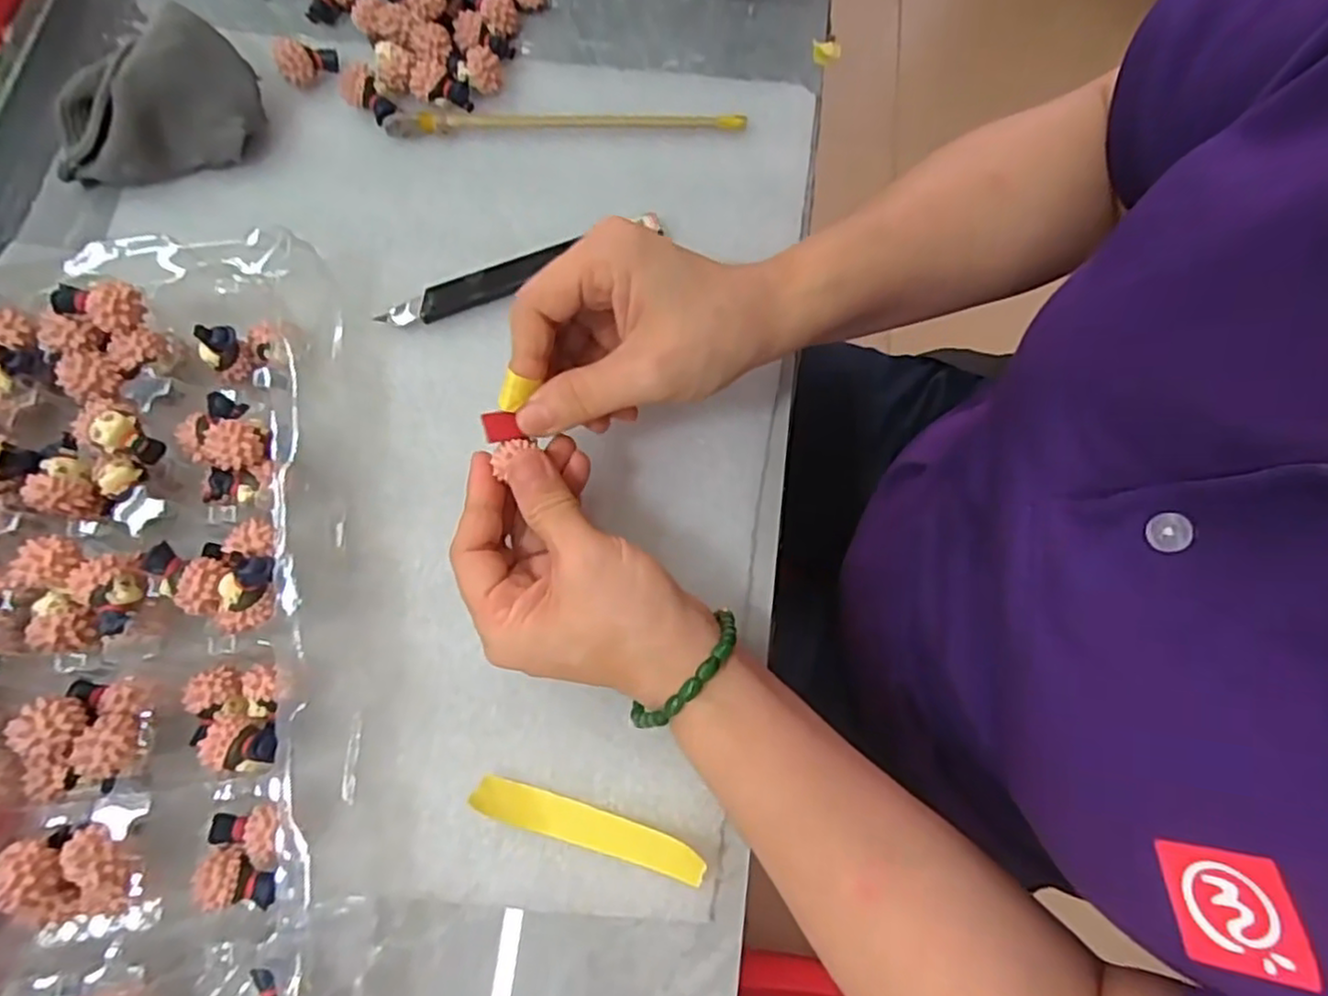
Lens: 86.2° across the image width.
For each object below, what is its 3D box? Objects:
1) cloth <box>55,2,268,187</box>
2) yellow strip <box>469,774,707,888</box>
[{"bbox_3d":[-0.250,-0.193,0.343,0.100,0.047,0.068,-16,75,-8],"label":"cloth"},{"bbox_3d":[-0.029,0.128,0.275,0.090,0.014,0.015,17,72,3],"label":"yellow strip"}]

